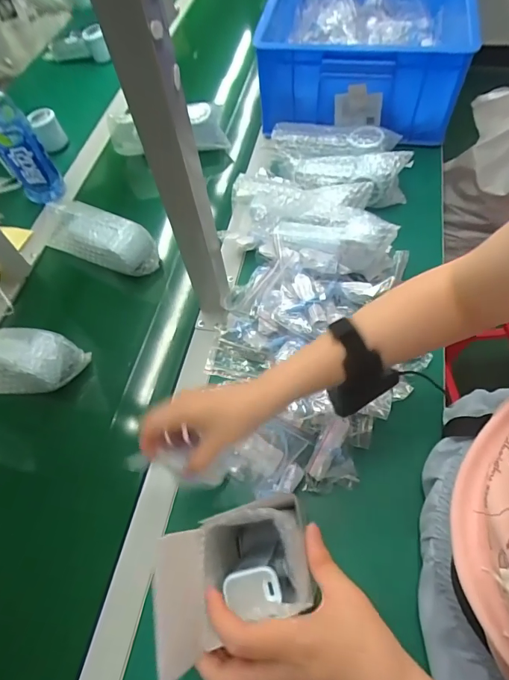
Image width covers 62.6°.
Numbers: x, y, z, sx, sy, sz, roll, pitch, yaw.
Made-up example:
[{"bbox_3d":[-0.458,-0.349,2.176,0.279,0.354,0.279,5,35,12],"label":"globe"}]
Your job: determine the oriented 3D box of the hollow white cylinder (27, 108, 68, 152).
[{"bbox_3d":[-0.399,-0.406,0.808,0.050,0.064,0.060,-29,62,-12],"label":"hollow white cylinder"}]

